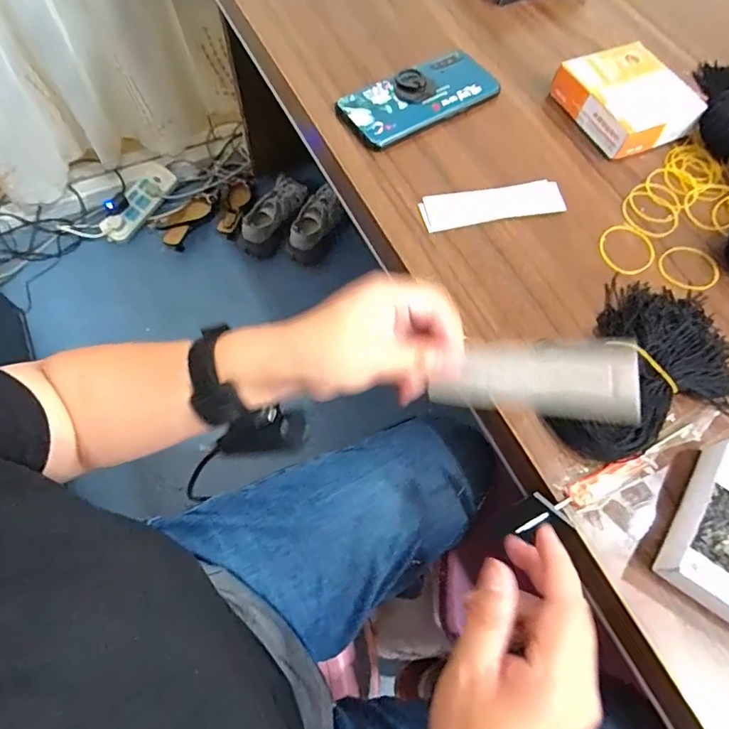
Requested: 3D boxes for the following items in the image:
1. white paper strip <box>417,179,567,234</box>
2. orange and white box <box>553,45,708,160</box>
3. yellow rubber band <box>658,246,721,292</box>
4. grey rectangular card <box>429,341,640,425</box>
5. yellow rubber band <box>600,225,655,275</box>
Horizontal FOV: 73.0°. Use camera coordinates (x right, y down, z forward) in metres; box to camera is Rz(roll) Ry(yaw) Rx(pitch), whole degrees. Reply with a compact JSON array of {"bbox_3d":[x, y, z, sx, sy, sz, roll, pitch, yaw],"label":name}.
[{"bbox_3d":[0.115,-0.143,0.442,0.129,0.005,0.034,-11,77,-8],"label":"white paper strip"},{"bbox_3d":[0.260,-0.263,0.486,0.106,0.040,0.110,-23,68,-10],"label":"orange and white box"},{"bbox_3d":[0.282,-0.084,0.425,0.052,0.004,0.046,-14,67,-6],"label":"yellow rubber band"},{"bbox_3d":[0.090,0.009,0.278,0.113,0.042,0.004,1,18,39],"label":"grey rectangular card"},{"bbox_3d":[0.231,-0.102,0.434,0.053,0.004,0.049,0,66,0],"label":"yellow rubber band"}]

